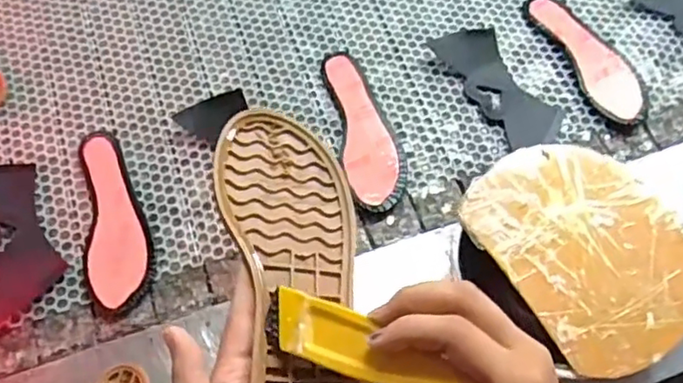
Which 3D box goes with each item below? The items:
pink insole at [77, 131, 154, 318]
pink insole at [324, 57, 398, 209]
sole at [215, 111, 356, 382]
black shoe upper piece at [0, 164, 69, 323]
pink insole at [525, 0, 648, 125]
[{"bbox_3d":[-0.275,0.028,0.742,0.077,0.010,0.235,-13,66,-7],"label":"pink insole"},{"bbox_3d":[0.025,-0.087,0.798,0.064,0.011,0.219,-12,66,-7],"label":"pink insole"},{"bbox_3d":[-0.029,0.047,0.372,0.078,0.023,0.239,-7,56,-4],"label":"sole"},{"bbox_3d":[-0.393,0.048,0.735,0.089,0.007,0.201,-20,67,-10],"label":"black shoe upper piece"},{"bbox_3d":[0.338,-0.188,0.838,0.076,0.024,0.220,-22,67,-11],"label":"pink insole"}]

